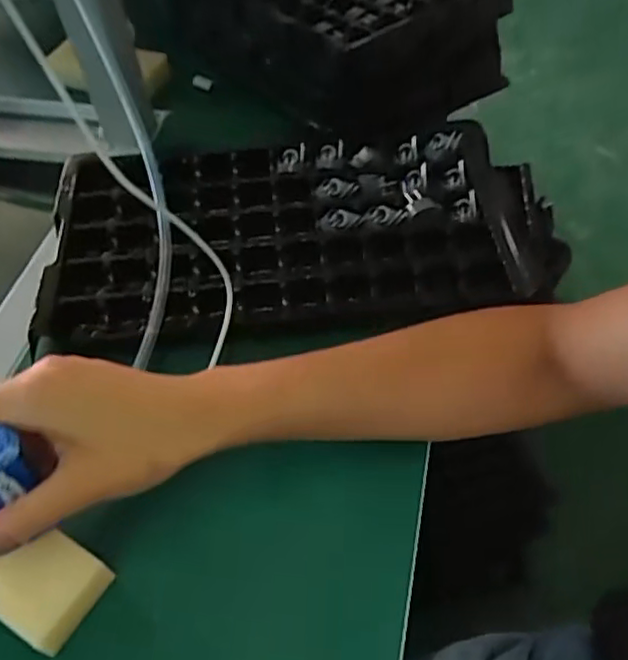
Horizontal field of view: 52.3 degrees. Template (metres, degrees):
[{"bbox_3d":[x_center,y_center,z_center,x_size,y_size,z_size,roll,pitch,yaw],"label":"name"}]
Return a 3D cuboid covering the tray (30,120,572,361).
[{"bbox_3d":[-0.012,-0.079,0.507,0.378,0.039,0.198,-5,53,-1],"label":"tray"}]

